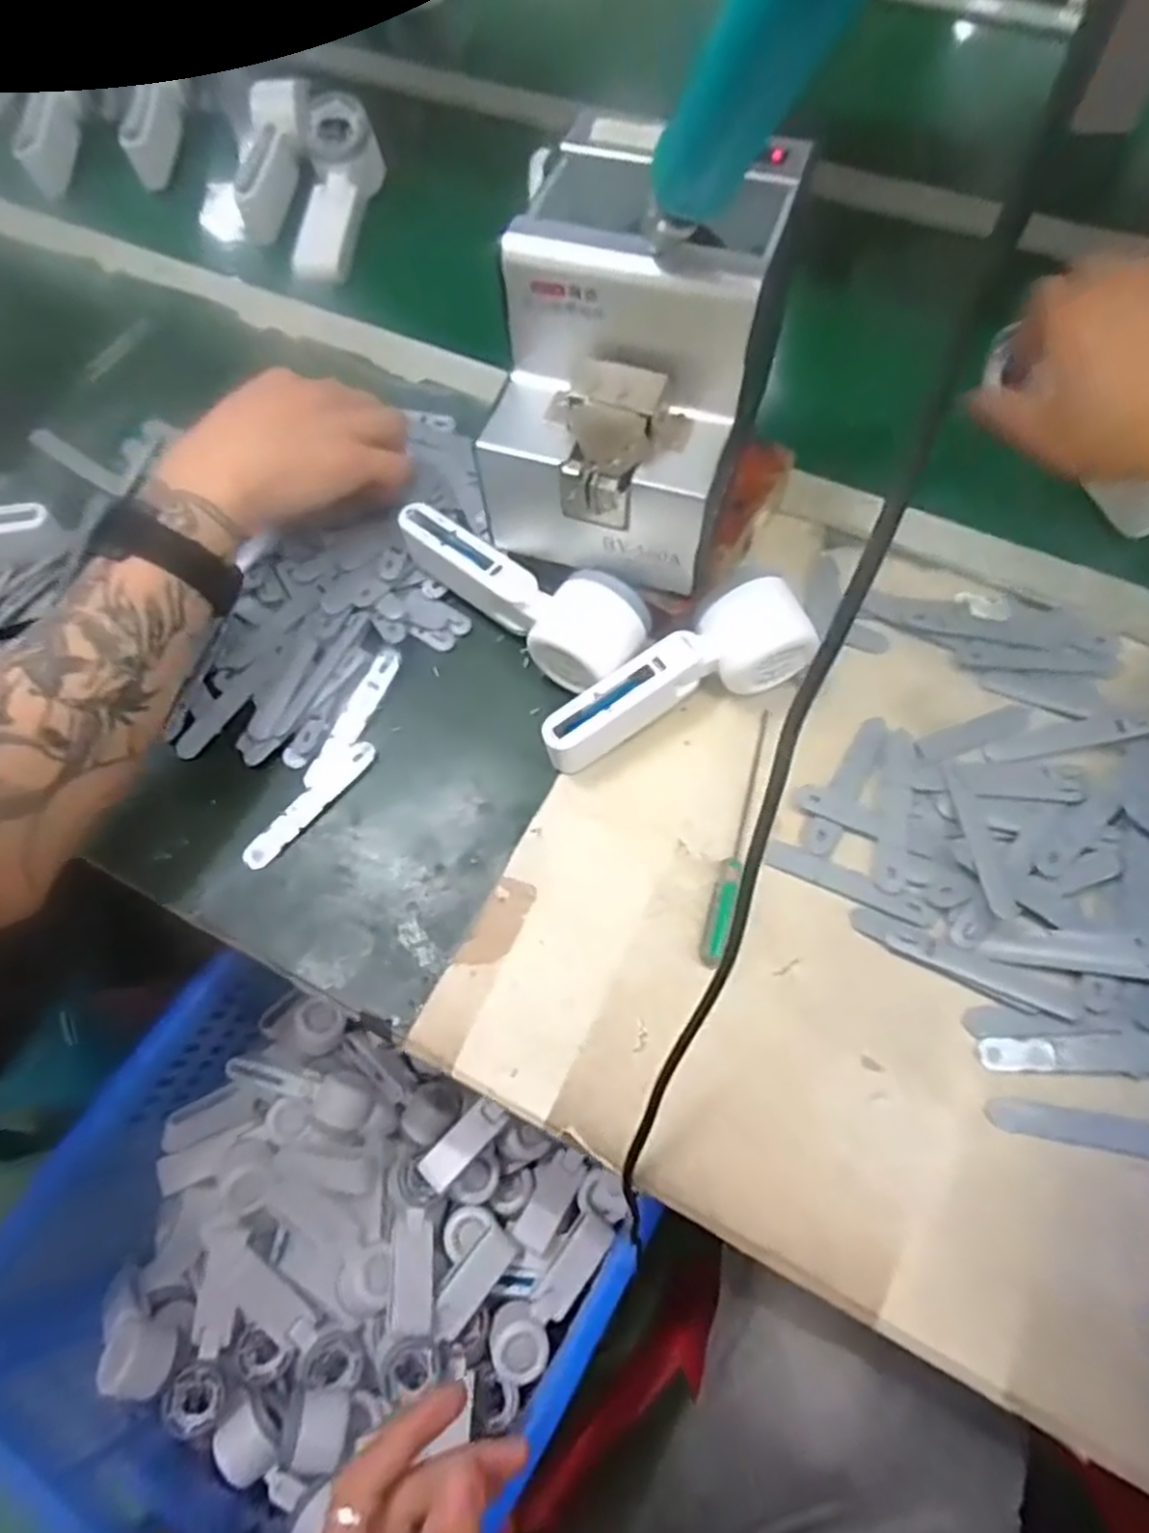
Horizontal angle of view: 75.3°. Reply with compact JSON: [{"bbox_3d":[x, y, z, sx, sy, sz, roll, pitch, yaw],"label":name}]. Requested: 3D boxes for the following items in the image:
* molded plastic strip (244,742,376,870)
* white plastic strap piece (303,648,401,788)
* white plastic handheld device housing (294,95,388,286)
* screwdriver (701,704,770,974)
[{"bbox_3d":[-0.154,0.021,0.436,0.016,0.007,0.094,37,74,15],"label":"molded plastic strip"},{"bbox_3d":[-0.134,-0.030,0.455,0.017,0.004,0.096,28,77,1],"label":"white plastic strap piece"},{"bbox_3d":[-0.200,-0.485,0.628,0.061,0.049,0.177,-3,65,1],"label":"white plastic handheld device housing"},{"bbox_3d":[0.090,0.034,0.410,0.014,0.013,0.152,13,69,7],"label":"screwdriver"}]

